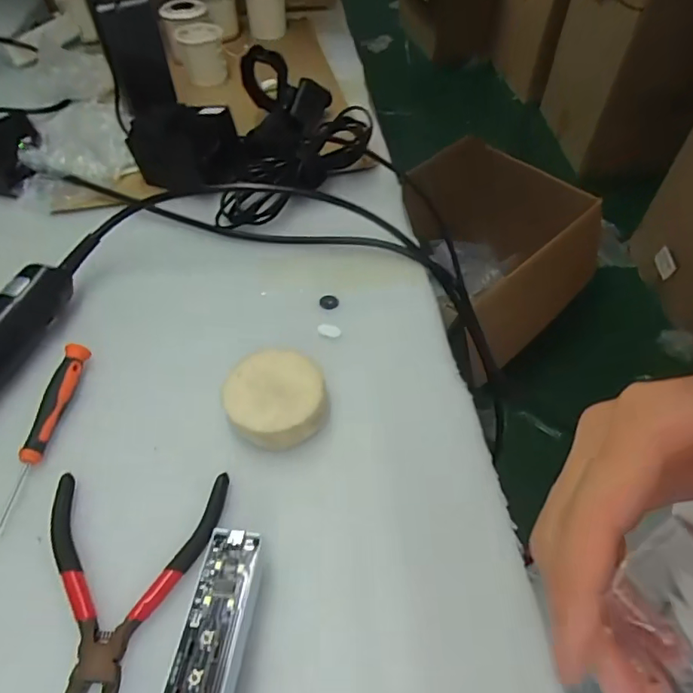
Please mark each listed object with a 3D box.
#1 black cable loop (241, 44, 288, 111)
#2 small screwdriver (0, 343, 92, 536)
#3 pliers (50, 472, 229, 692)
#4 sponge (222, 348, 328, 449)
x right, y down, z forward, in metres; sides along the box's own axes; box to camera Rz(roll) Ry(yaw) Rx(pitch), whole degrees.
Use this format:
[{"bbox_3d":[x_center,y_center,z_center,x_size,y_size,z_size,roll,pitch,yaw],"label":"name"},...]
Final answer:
[{"bbox_3d":[-0.084,-0.272,0.514,0.045,0.061,0.024,-8,52,-6],"label":"black cable loop"},{"bbox_3d":[-0.191,0.050,0.312,0.015,0.011,0.123,3,51,0],"label":"small screwdriver"},{"bbox_3d":[-0.117,0.123,0.261,0.095,0.009,0.115,-1,51,-4],"label":"pliers"},{"bbox_3d":[-0.046,0.033,0.320,0.064,0.026,0.063,1,51,-2],"label":"sponge"}]

